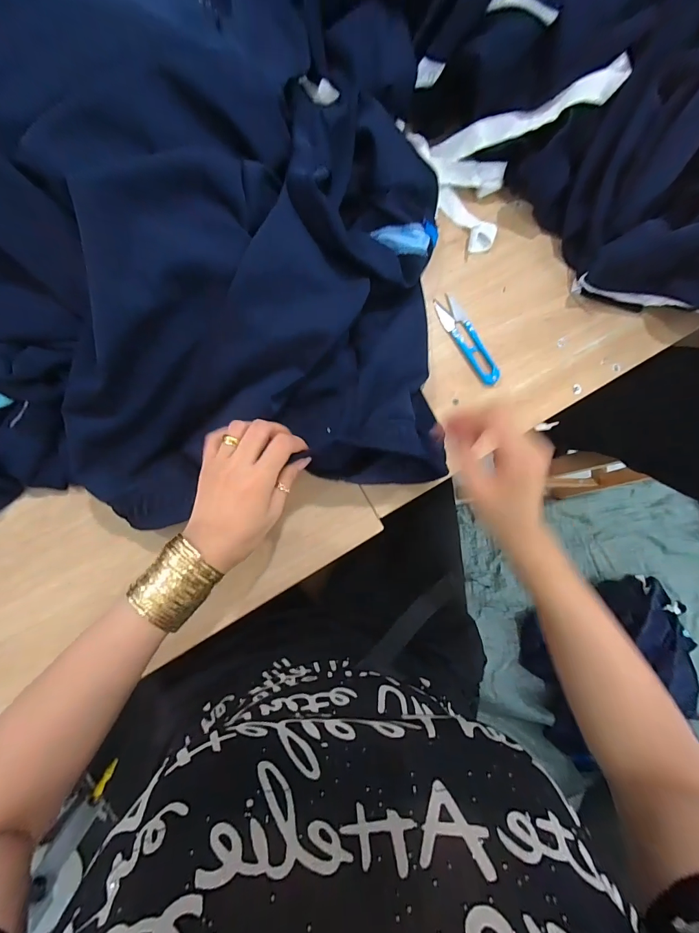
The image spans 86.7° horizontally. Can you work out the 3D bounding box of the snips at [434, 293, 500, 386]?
[{"bbox_3d":[0.142,-0.150,0.438,0.030,0.010,0.118,-33,89,-7],"label":"snips"}]

